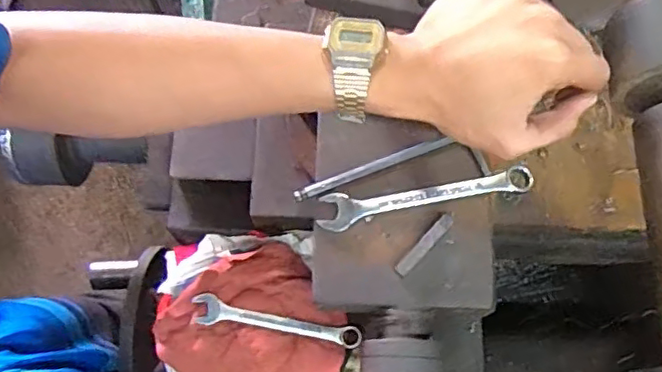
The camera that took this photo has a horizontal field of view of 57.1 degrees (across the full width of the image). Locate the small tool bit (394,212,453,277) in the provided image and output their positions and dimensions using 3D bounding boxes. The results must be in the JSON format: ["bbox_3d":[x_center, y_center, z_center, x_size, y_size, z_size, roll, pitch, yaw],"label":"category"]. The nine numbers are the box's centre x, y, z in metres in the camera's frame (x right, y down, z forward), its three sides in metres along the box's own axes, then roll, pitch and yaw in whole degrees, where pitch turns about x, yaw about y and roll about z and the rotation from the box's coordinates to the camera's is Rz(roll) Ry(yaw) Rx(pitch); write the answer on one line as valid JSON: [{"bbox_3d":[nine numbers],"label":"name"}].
[{"bbox_3d":[0.071,0.044,0.459,0.012,0.006,0.060,41,76,13],"label":"small tool bit"}]

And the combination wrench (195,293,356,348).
[{"bbox_3d":[-0.051,0.130,0.574,0.158,0.015,0.026,10,71,4],"label":"combination wrench"}]

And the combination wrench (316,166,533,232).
[{"bbox_3d":[0.073,0.006,0.477,0.168,0.010,0.030,-12,71,-4],"label":"combination wrench"}]

